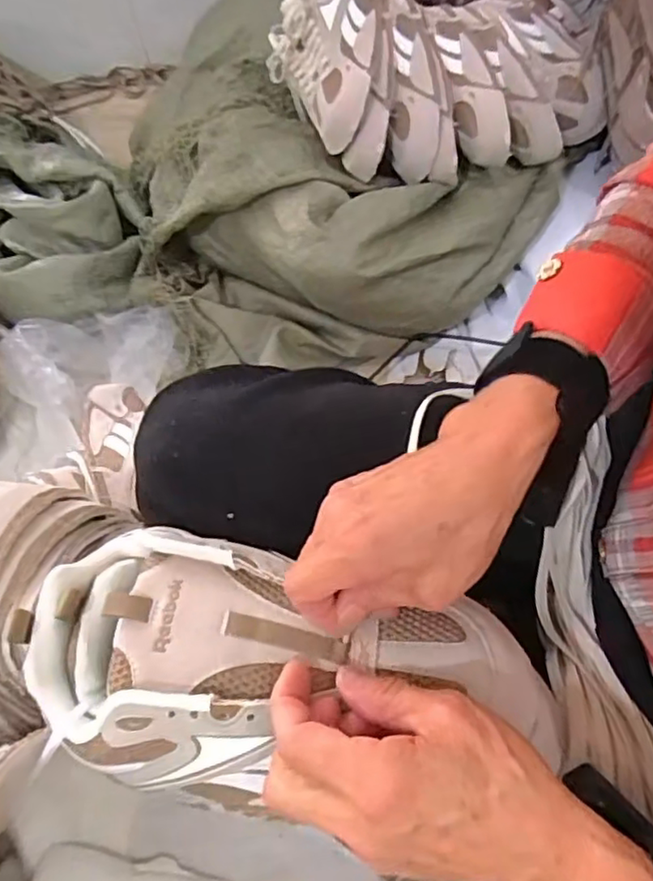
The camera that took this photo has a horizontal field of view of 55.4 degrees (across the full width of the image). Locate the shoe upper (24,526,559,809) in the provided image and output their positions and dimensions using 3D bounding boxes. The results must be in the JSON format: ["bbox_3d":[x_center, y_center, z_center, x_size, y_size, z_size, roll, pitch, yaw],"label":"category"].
[{"bbox_3d":[-0.018,0.108,0.304,0.256,0.056,0.111,2,64,4],"label":"shoe upper"}]

